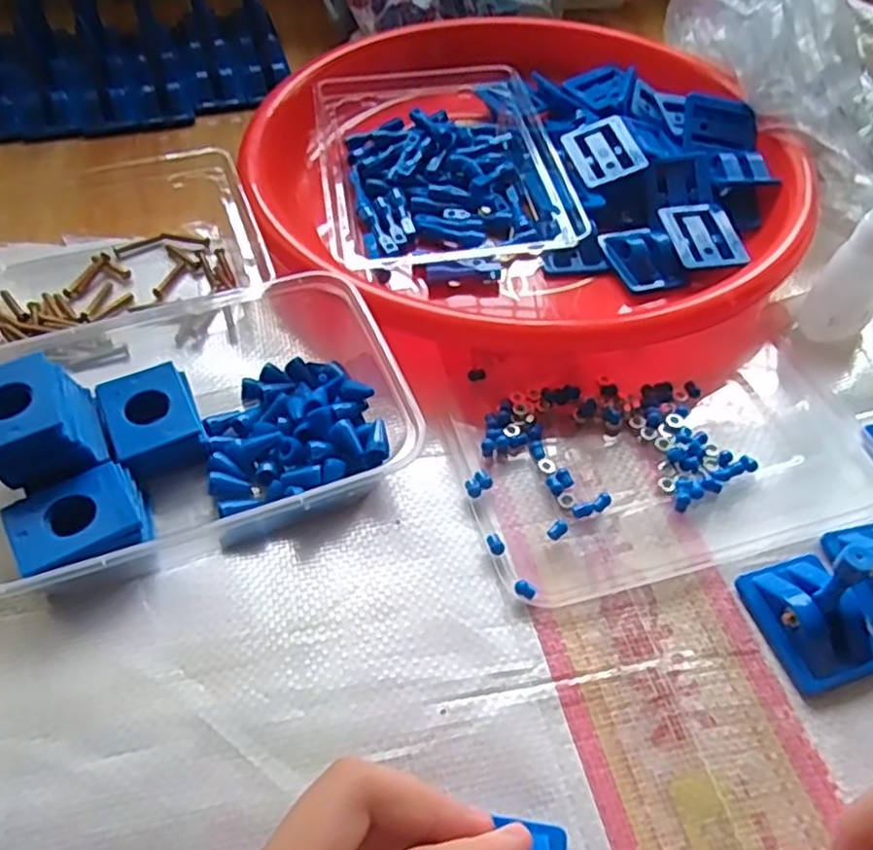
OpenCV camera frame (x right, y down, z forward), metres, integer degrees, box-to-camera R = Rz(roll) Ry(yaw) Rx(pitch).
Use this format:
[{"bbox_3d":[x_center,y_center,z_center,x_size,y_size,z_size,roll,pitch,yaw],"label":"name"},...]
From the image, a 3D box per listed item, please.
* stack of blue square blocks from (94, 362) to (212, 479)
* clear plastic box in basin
[{"bbox_3d":[-0.115,0.000,0.299,0.034,0.023,0.043,-22,55,-17],"label":"stack of blue square blocks"},{"bbox_3d":[-0.001,-0.138,0.398,0.127,0.034,0.169,-8,52,-6],"label":"clear plastic box in basin"}]

